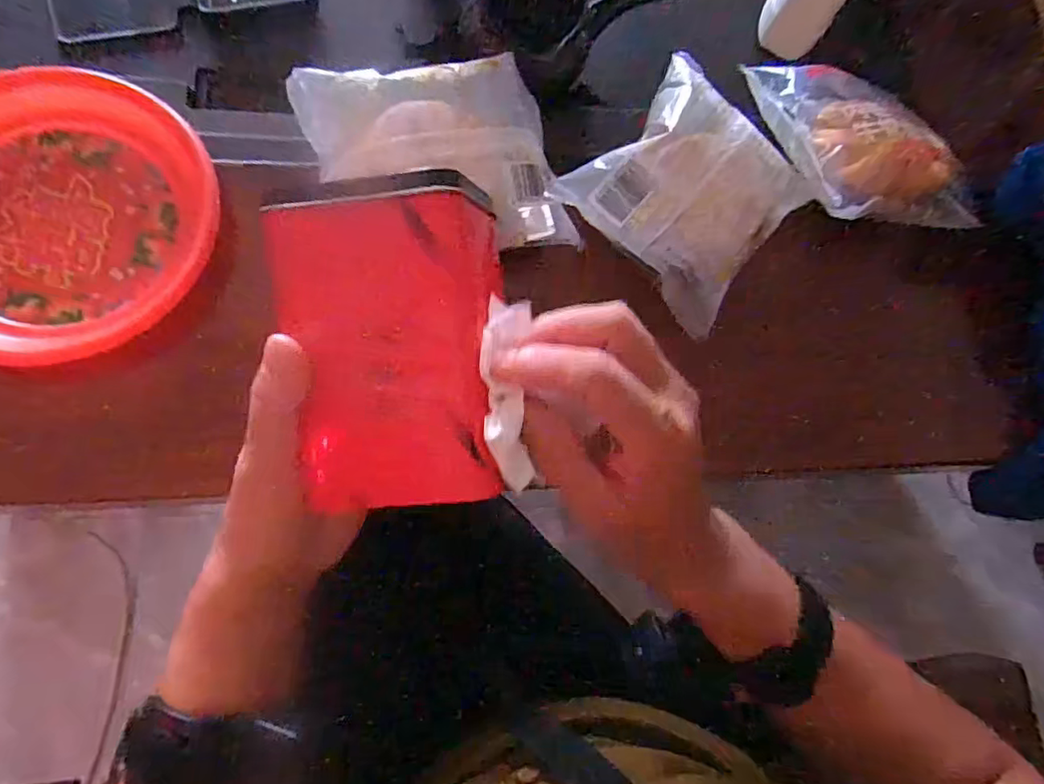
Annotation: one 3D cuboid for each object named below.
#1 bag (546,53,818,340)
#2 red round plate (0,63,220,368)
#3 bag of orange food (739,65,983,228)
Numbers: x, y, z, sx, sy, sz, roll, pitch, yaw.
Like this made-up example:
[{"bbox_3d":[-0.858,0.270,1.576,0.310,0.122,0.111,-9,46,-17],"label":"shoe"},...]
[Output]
[{"bbox_3d":[0.104,-0.123,0.360,0.120,0.032,0.124,40,74,3],"label":"bag"},{"bbox_3d":[-0.259,-0.100,0.332,0.163,0.022,0.169,2,76,-10],"label":"red round plate"},{"bbox_3d":[0.220,-0.147,0.386,0.172,0.048,0.070,28,74,-1],"label":"bag of orange food"}]

